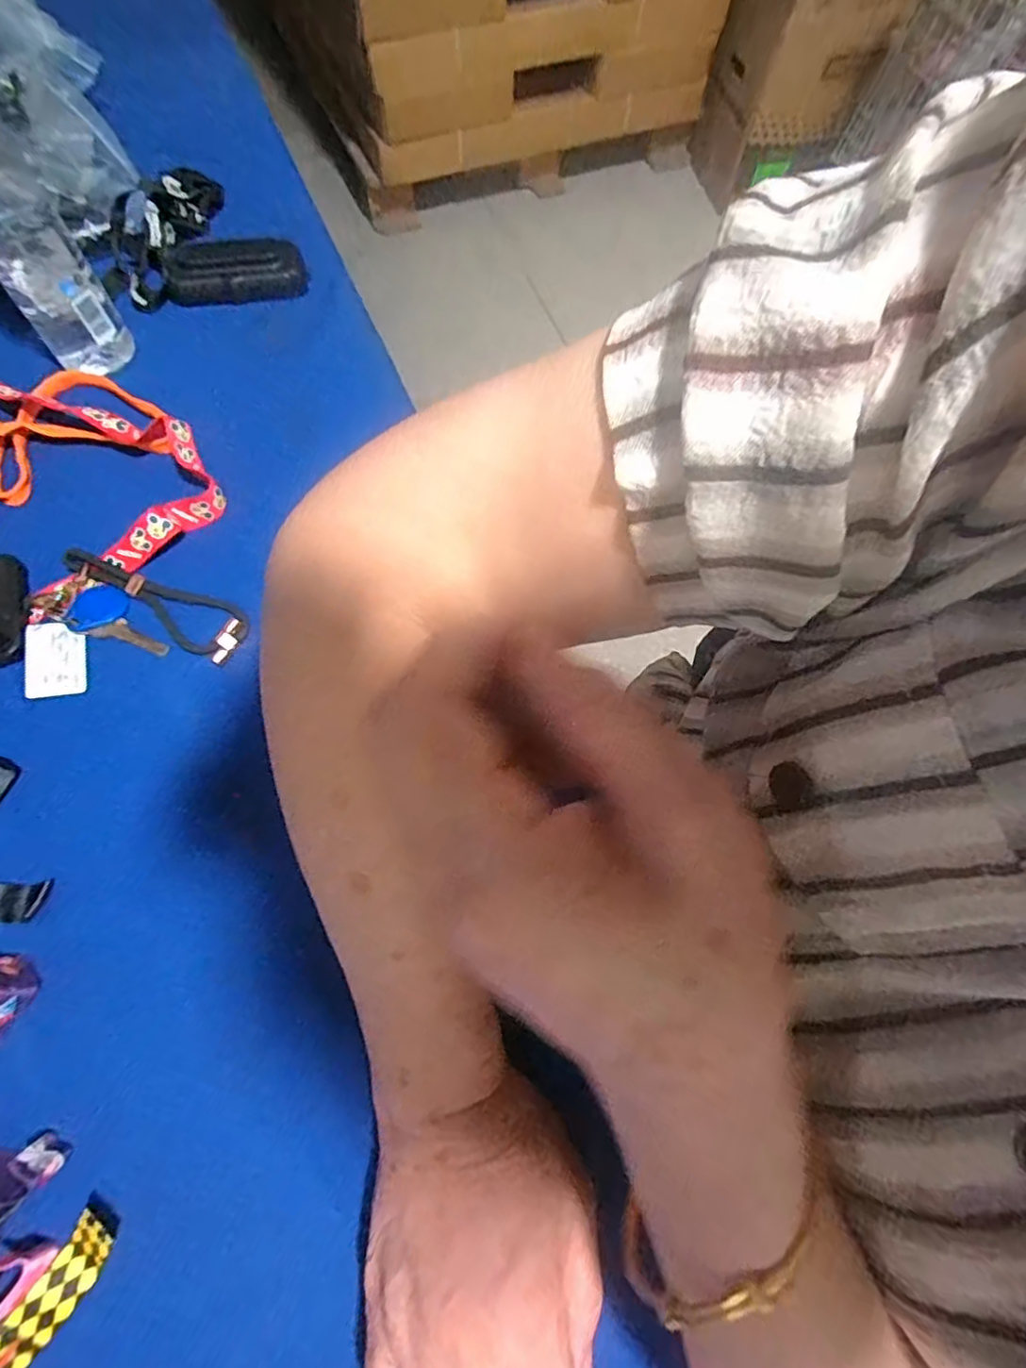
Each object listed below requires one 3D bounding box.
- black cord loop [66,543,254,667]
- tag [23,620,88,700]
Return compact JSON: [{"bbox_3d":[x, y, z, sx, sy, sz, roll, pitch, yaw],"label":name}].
[{"bbox_3d":[-0.227,-0.057,0.384,0.129,0.012,0.038,29,69,10],"label":"black cord loop"},{"bbox_3d":[-0.281,-0.016,0.370,0.032,0.004,0.048,-5,72,-22],"label":"tag"}]

